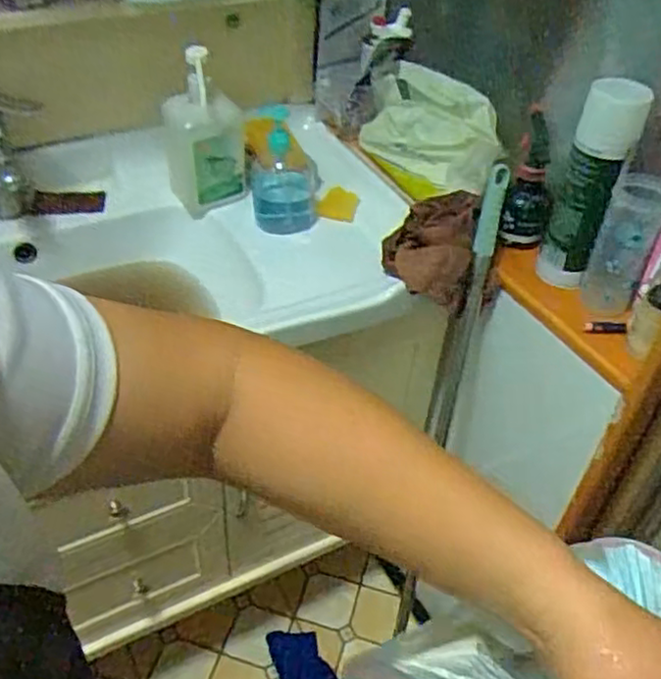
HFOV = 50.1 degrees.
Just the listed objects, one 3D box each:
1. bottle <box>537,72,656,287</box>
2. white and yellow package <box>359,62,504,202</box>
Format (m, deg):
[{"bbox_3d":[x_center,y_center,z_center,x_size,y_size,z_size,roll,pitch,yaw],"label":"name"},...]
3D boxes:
[{"bbox_3d":[0.300,-0.171,0.827,0.064,0.240,0.064,18,44,14],"label":"bottle"},{"bbox_3d":[0.150,-0.306,1.060,0.113,0.140,0.240,-13,45,-19],"label":"white and yellow package"}]

